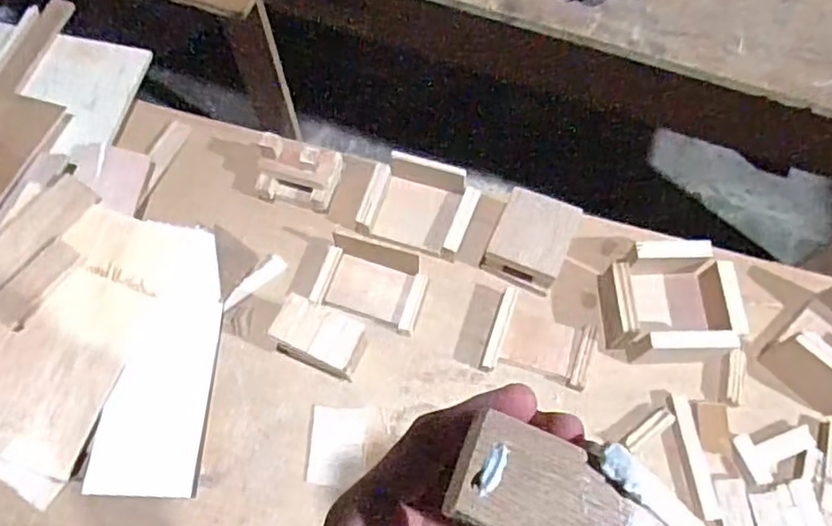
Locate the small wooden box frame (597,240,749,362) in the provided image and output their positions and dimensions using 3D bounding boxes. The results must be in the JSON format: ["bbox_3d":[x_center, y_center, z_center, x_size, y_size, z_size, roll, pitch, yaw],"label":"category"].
[{"bbox_3d":[0.280,0.041,0.695,0.133,0.060,0.121,-1,69,1],"label":"small wooden box frame"}]

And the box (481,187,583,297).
[{"bbox_3d":[0.132,-0.028,0.717,0.086,0.054,0.096,23,71,10],"label":"box"}]

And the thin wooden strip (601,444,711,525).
[{"bbox_3d":[0.087,0.084,0.206,0.063,0.004,0.011,42,75,3],"label":"thin wooden strip"}]

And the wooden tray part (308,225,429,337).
[{"bbox_3d":[-0.049,0.016,0.707,0.123,0.041,0.087,16,70,7],"label":"wooden tray part"}]

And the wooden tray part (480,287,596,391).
[{"bbox_3d":[0.139,0.086,0.702,0.114,0.029,0.094,15,70,7],"label":"wooden tray part"}]

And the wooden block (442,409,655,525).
[{"bbox_3d":[0.046,0.077,0.203,0.065,0.011,0.037,22,71,8],"label":"wooden block"}]

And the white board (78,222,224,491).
[{"bbox_3d":[-0.269,0.098,0.686,0.100,0.016,0.291,10,68,-13],"label":"white board"}]

